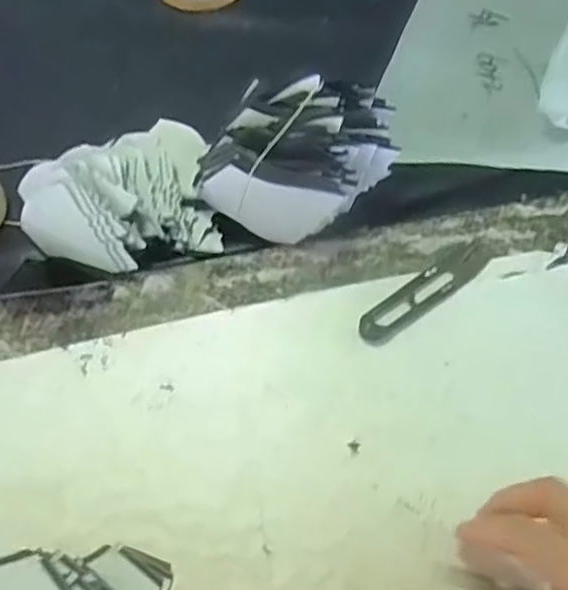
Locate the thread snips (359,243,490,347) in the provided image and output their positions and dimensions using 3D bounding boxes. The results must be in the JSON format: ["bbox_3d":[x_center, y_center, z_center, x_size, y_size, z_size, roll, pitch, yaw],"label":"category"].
[{"bbox_3d":[0.092,-0.003,0.431,0.105,0.005,0.024,-35,62,-17],"label":"thread snips"}]

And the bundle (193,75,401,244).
[{"bbox_3d":[0.016,-0.094,0.458,0.110,0.067,0.116,28,64,20],"label":"bundle"}]

